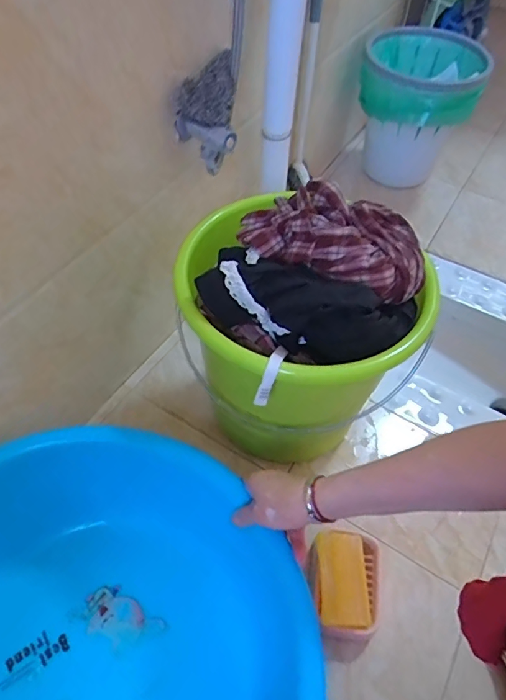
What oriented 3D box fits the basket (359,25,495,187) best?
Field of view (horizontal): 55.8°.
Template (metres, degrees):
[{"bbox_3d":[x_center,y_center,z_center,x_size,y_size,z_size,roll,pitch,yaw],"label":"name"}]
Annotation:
[{"bbox_3d":[0.363,-0.523,1.101,0.238,0.301,0.272,24,57,15],"label":"basket"}]

